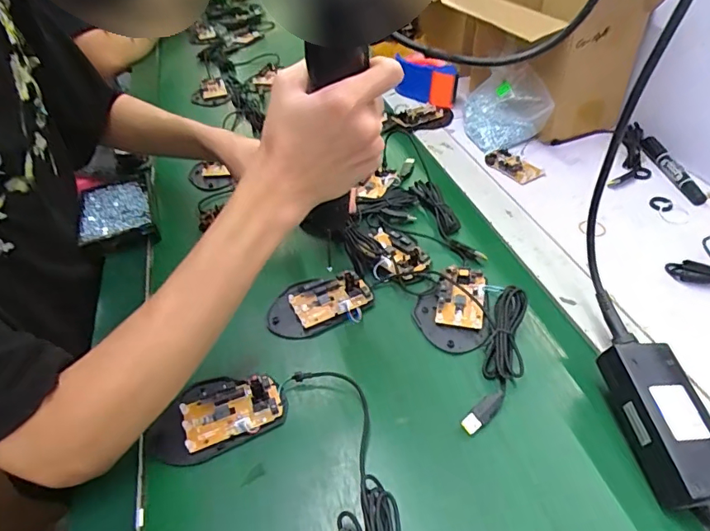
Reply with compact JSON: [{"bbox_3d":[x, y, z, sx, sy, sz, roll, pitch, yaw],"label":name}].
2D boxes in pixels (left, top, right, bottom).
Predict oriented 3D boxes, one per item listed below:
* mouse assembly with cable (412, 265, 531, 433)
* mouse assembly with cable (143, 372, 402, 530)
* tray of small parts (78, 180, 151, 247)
[{"bbox_3d":[0.120,0.063,0.454,0.099,0.022,0.171,-12,43,-7],"label":"mouse assembly with cable"},{"bbox_3d":[-0.021,0.173,0.345,0.154,0.018,0.321,-32,48,-26],"label":"mouse assembly with cable"},{"bbox_3d":[-0.329,-0.074,0.663,0.086,0.024,0.142,-18,44,-13],"label":"tray of small parts"}]

